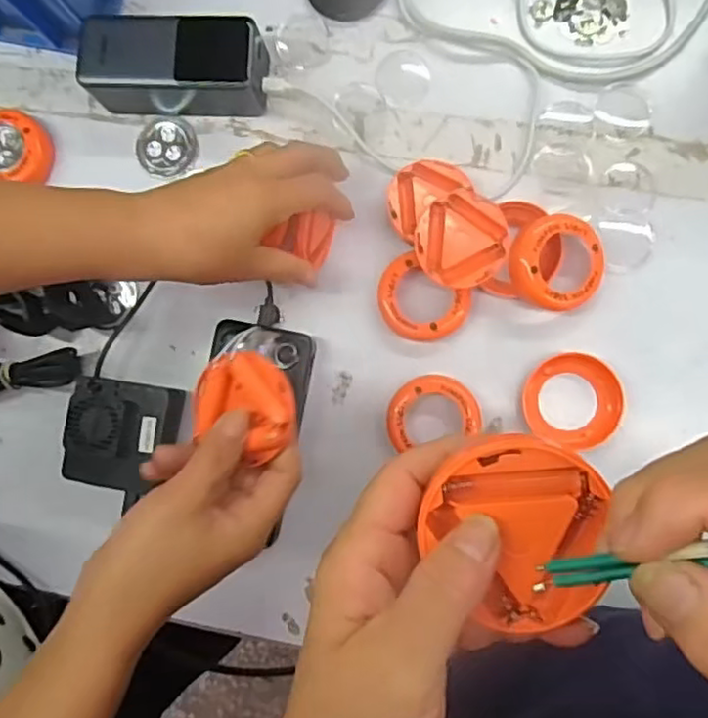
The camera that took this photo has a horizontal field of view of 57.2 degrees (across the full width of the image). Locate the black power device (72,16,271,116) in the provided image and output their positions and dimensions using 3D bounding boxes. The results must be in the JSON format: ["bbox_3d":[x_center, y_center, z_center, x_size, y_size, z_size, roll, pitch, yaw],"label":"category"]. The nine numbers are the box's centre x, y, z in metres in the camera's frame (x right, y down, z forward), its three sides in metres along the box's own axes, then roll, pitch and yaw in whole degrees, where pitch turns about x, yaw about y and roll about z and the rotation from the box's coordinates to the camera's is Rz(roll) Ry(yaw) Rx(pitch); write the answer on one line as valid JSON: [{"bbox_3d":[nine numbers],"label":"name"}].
[{"bbox_3d":[-0.131,-0.218,0.481,0.132,0.052,0.055,3,88,7],"label":"black power device"}]

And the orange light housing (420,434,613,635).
[{"bbox_3d":[0.055,0.060,0.225,0.060,0.014,0.066,0,88,7],"label":"orange light housing"}]

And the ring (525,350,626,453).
[{"bbox_3d":[0.154,0.030,0.455,0.068,0.011,0.066,0,88,7],"label":"ring"}]

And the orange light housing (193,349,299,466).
[{"bbox_3d":[-0.063,0.027,0.367,0.060,0.016,0.060,0,88,7],"label":"orange light housing"}]

